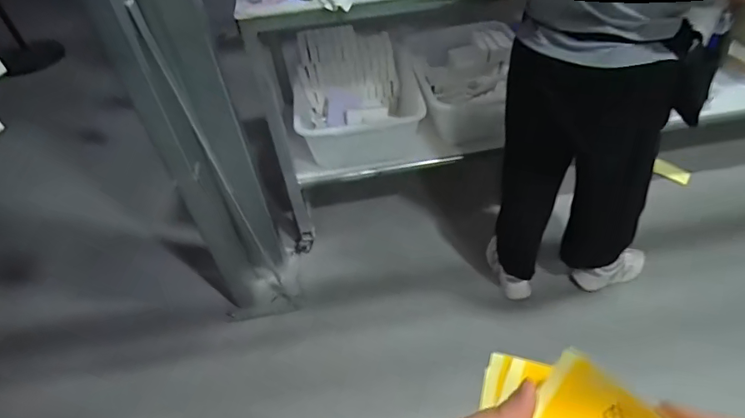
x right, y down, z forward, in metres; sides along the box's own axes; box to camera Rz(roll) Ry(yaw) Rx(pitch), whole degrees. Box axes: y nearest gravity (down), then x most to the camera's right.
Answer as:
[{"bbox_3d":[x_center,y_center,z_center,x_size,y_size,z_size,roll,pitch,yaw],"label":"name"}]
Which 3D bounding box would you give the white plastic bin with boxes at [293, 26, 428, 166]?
[{"bbox_3d":[-0.041,-0.370,1.557,0.426,0.286,0.351,-10,45,-2],"label":"white plastic bin with boxes"}]

